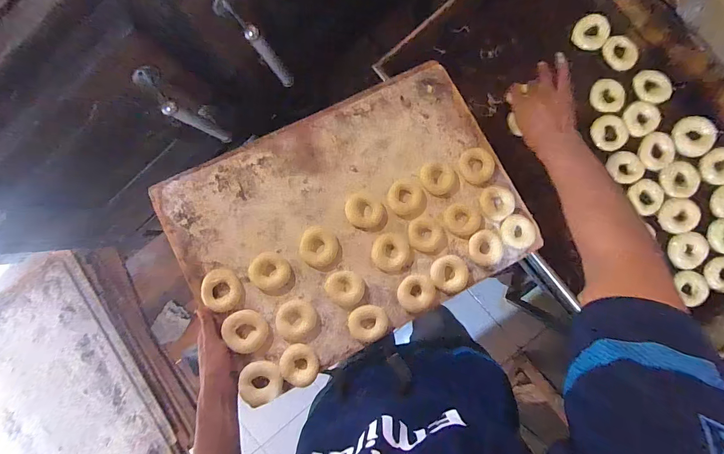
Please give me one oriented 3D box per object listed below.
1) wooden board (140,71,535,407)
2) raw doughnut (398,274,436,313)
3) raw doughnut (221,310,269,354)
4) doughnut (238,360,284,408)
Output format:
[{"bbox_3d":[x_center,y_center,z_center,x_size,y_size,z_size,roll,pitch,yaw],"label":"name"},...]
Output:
[{"bbox_3d":[-0.018,-0.020,0.640,0.594,0.020,0.425,-28,83,-7],"label":"wooden board"},{"bbox_3d":[0.099,0.119,0.624,0.065,0.015,0.065,3,81,-2],"label":"raw doughnut"},{"bbox_3d":[-0.198,0.179,0.593,0.069,0.014,0.070,0,81,-3],"label":"raw doughnut"},{"bbox_3d":[-0.168,0.262,0.585,0.067,0.013,0.069,0,81,-3],"label":"doughnut"}]

